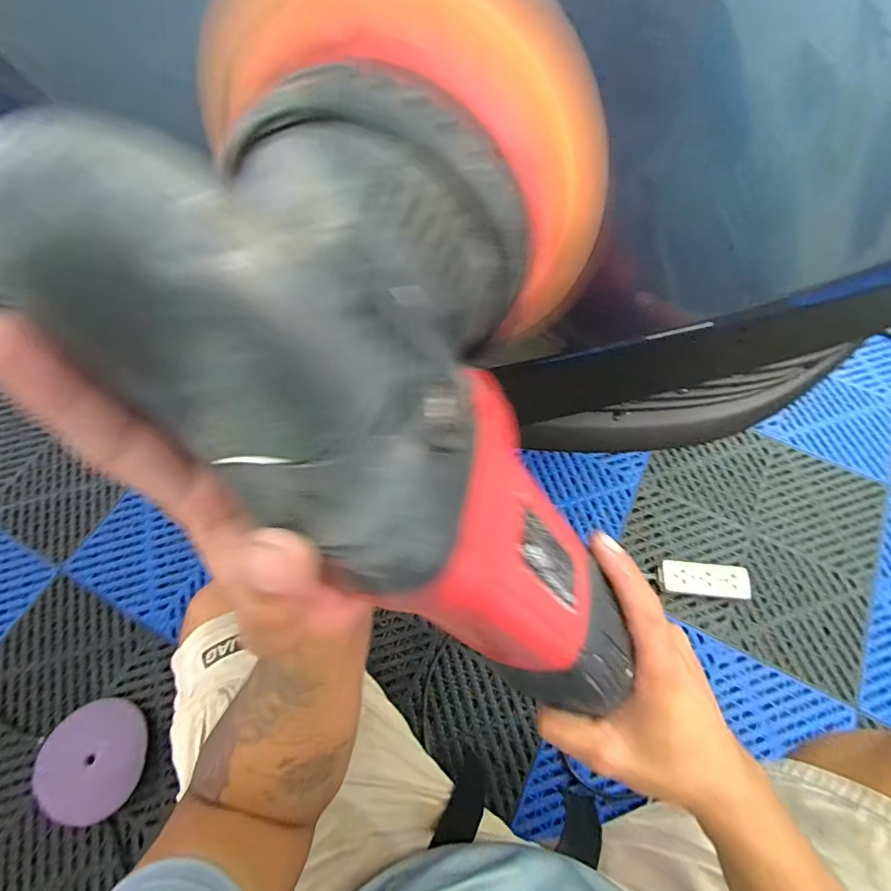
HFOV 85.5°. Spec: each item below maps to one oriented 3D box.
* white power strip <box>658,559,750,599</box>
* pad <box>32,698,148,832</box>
[{"bbox_3d":[0.412,0.215,0.774,0.137,0.034,0.054,6,65,1],"label":"white power strip"},{"bbox_3d":[-0.505,0.449,0.685,0.157,0.028,0.148,-12,66,-6],"label":"pad"}]

